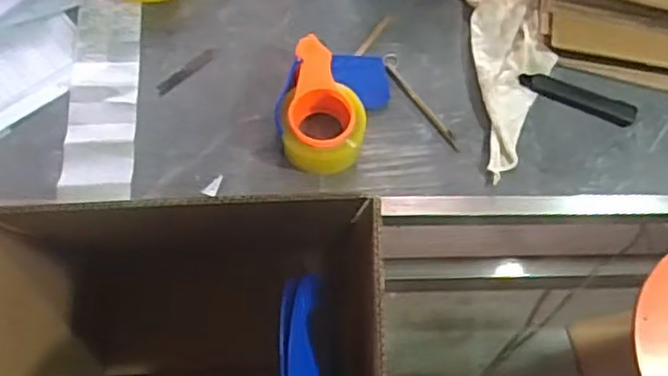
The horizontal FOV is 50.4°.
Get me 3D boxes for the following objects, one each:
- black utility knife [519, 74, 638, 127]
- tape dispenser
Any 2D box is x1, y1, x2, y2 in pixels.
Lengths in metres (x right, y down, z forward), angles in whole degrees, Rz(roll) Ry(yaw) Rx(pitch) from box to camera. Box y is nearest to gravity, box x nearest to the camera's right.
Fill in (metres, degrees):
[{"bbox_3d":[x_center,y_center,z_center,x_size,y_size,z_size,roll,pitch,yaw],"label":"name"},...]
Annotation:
[{"bbox_3d":[0.312,-0.115,0.913,0.149,0.015,0.030,19,65,6],"label":"black utility knife"},{"bbox_3d":[-0.011,-0.100,0.867,0.100,0.055,0.159,5,65,-1],"label":"tape dispenser"}]

